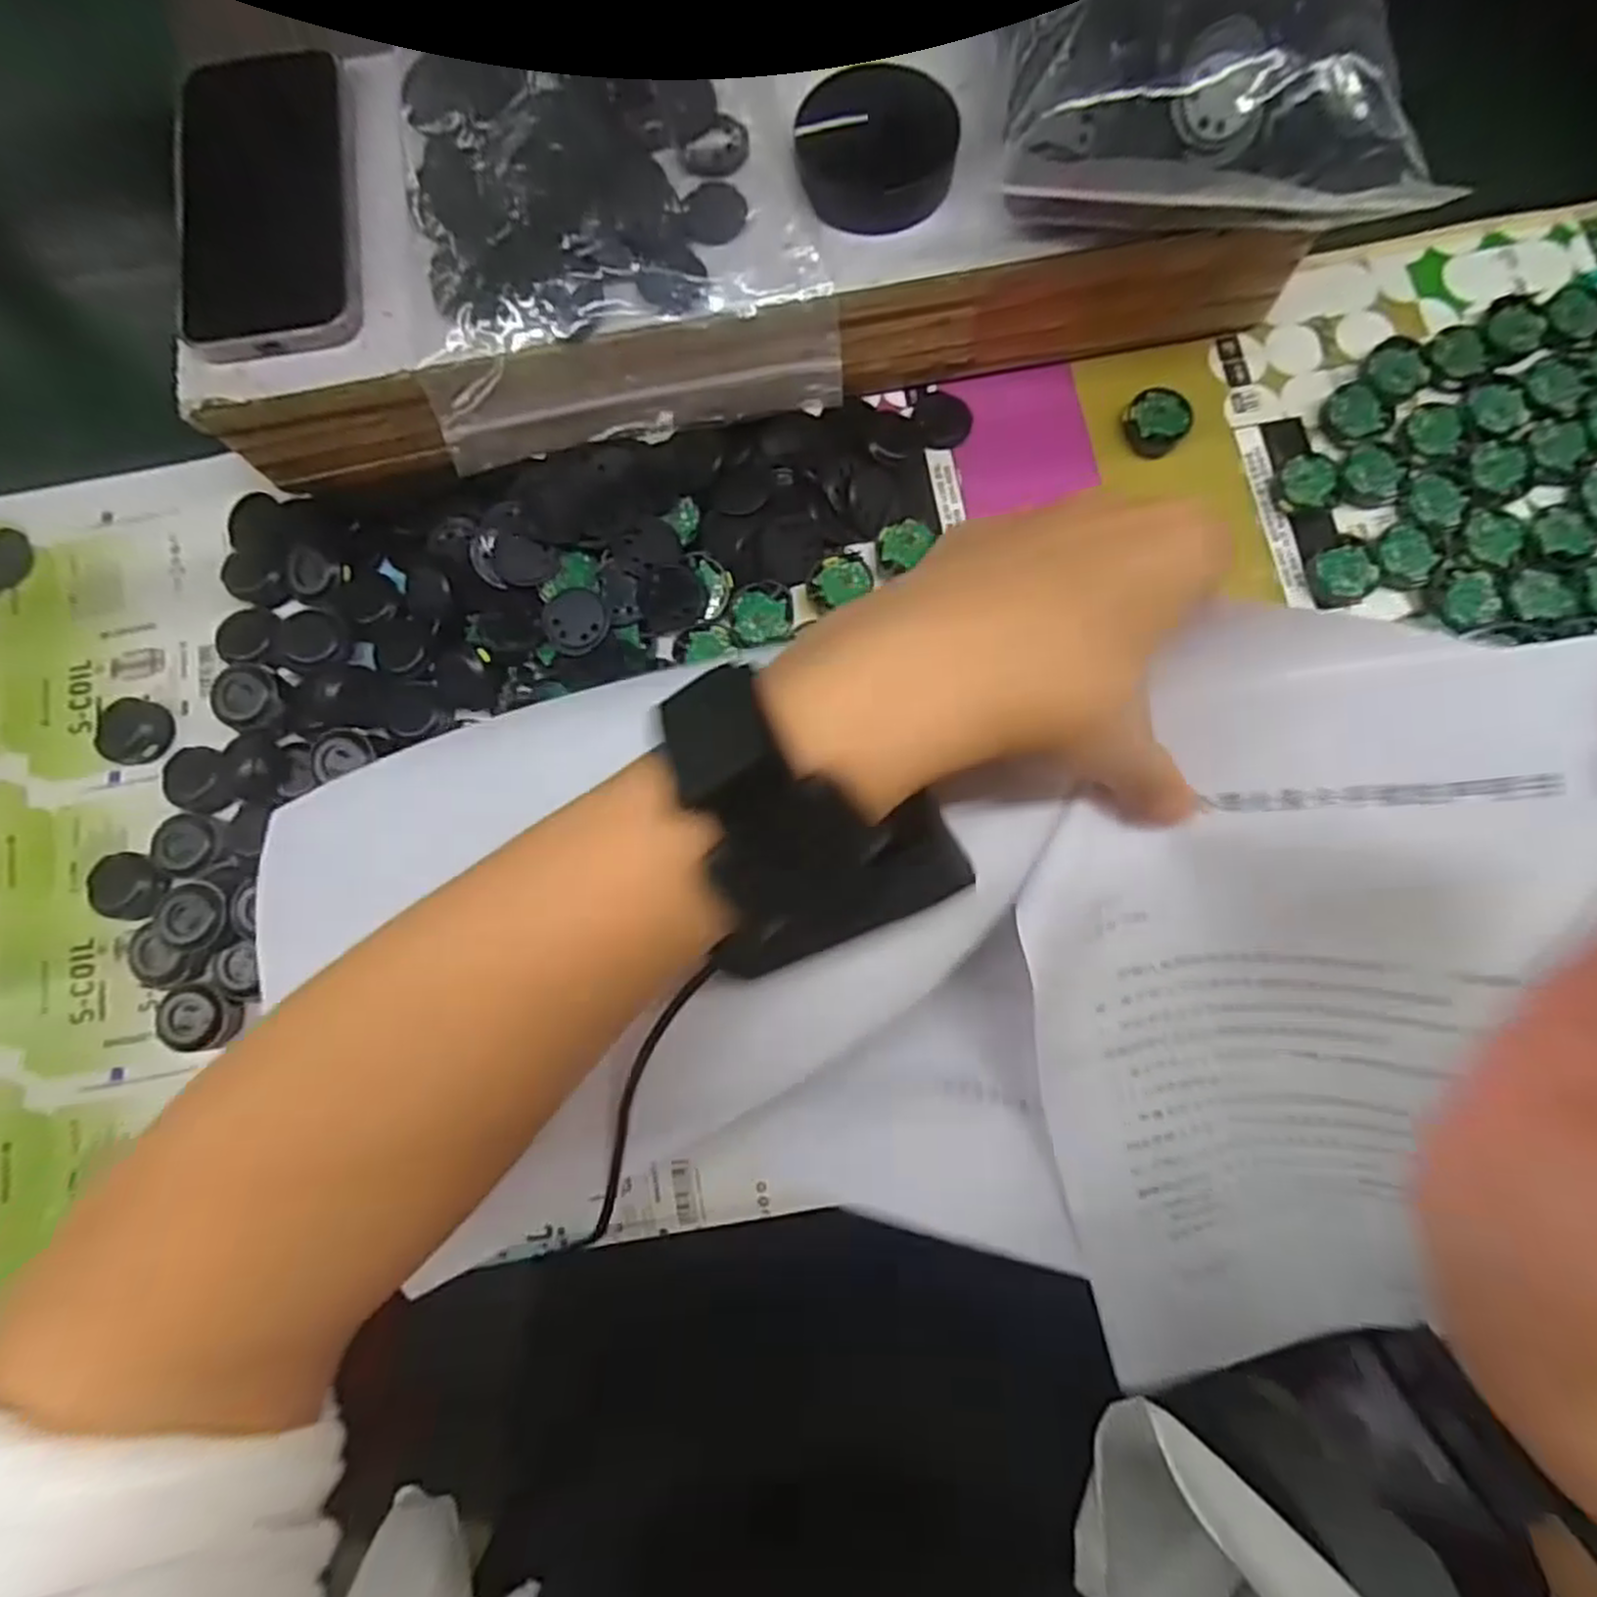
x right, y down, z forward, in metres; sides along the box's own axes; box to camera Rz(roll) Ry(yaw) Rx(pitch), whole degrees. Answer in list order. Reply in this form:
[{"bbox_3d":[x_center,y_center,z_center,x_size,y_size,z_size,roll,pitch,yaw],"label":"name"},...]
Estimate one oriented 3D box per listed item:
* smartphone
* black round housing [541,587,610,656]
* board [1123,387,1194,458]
[{"bbox_3d":[-0.233,-0.259,0.340,0.074,0.007,0.143,-9,79,1],"label":"smartphone"},{"bbox_3d":[-0.102,-0.082,0.357,0.029,0.004,0.031,0,79,2],"label":"black round housing"},{"bbox_3d":[0.173,-0.183,0.375,0.028,0.008,0.034,42,84,9],"label":"board"}]

